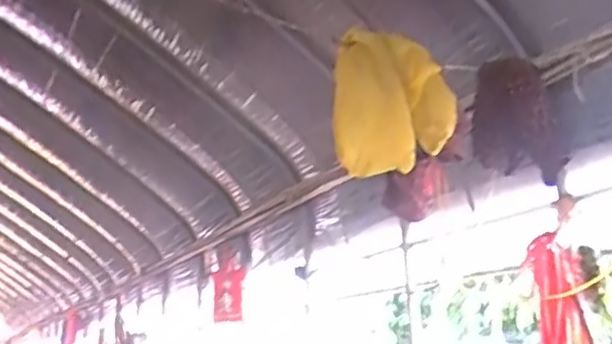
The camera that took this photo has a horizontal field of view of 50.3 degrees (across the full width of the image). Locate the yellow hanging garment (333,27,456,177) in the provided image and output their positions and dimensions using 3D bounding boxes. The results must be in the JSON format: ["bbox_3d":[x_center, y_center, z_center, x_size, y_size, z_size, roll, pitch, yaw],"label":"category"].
[{"bbox_3d":[0.203,-0.172,1.476,0.272,0.348,0.260,-4,-16,5],"label":"yellow hanging garment"}]

